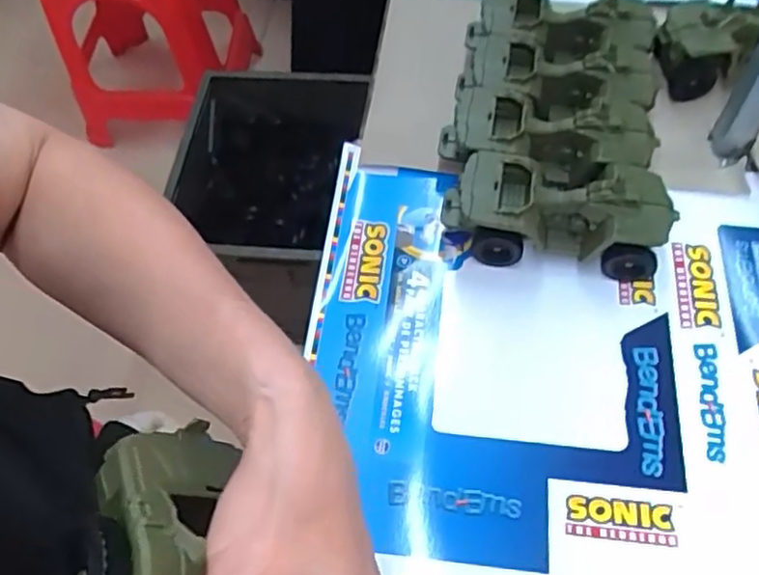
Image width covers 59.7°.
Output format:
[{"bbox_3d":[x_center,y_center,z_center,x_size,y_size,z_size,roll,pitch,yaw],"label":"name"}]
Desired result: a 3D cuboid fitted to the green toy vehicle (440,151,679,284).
[{"bbox_3d":[0.154,-0.065,0.583,0.189,0.079,0.082,8,61,8],"label":"green toy vehicle"}]

